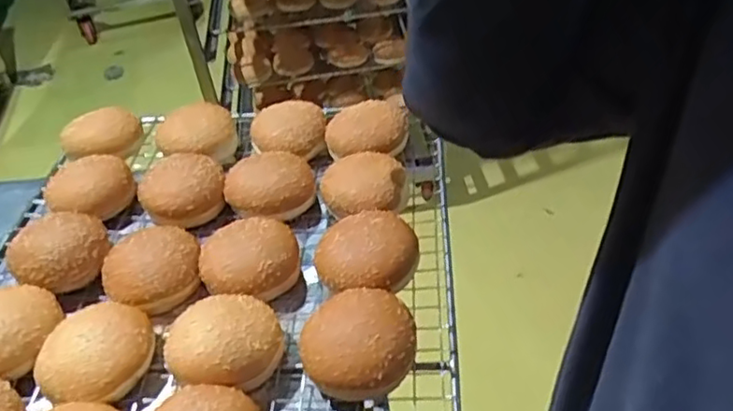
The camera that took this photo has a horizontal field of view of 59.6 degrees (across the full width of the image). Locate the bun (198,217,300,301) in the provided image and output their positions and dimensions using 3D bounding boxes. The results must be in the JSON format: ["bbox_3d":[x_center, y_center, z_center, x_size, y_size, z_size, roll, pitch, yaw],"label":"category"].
[{"bbox_3d":[-0.125,0.056,0.681,0.100,0.042,0.100,-2,44,2],"label":"bun"}]

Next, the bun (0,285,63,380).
[{"bbox_3d":[-0.361,0.123,0.630,0.104,0.049,0.104,-25,47,-20],"label":"bun"}]

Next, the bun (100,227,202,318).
[{"bbox_3d":[-0.229,0.067,0.689,0.099,0.050,0.099,-36,52,-29],"label":"bun"}]

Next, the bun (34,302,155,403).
[{"bbox_3d":[-0.260,0.136,0.610,0.108,0.041,0.100,-25,47,-20],"label":"bun"}]

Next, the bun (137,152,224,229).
[{"bbox_3d":[-0.224,-0.020,0.780,0.099,0.045,0.102,-24,47,-19],"label":"bun"}]

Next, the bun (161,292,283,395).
[{"bbox_3d":[-0.134,0.124,0.603,0.104,0.045,0.096,-2,44,2],"label":"bun"}]

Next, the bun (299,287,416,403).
[{"bbox_3d":[-0.009,0.122,0.587,0.100,0.049,0.098,-2,44,2],"label":"bun"}]

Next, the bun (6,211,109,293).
[{"bbox_3d":[-0.342,0.046,0.711,0.098,0.054,0.098,-27,48,-22],"label":"bun"}]

